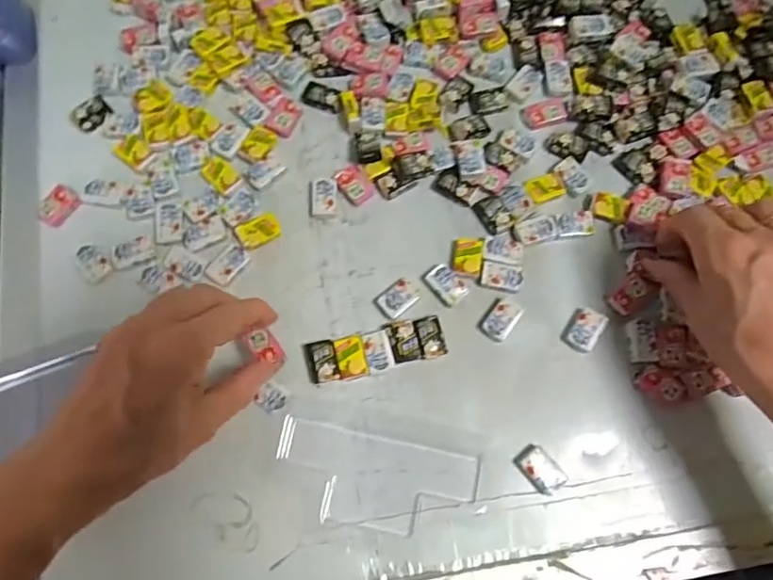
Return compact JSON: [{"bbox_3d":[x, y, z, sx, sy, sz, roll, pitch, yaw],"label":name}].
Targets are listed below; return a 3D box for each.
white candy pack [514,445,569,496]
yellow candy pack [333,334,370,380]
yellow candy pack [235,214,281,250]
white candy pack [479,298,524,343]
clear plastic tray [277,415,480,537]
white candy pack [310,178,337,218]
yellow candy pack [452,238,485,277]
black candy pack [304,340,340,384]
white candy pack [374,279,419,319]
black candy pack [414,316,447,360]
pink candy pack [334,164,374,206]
[{"bbox_3d":[0.091,0.105,0.323,0.019,0.007,0.028,-37,78,-10],"label":"white candy pack"},{"bbox_3d":[-0.022,0.041,0.338,0.018,0.004,0.026,-10,75,-3],"label":"yellow candy pack"},{"bbox_3d":[-0.084,-0.038,0.359,0.027,0.004,0.018,-23,76,-7],"label":"yellow candy pack"},{"bbox_3d":[0.073,0.018,0.346,0.019,0.004,0.028,35,77,9],"label":"white candy pack"},{"bbox_3d":[-0.007,0.113,0.321,0.116,0.008,0.050,12,74,3],"label":"clear plastic tray"},{"bbox_3d":[-0.042,-0.062,0.369,0.018,0.007,0.025,-1,74,-1],"label":"white candy pack"},{"bbox_3d":[0.053,-0.022,0.356,0.019,0.004,0.026,7,74,1],"label":"yellow candy pack"},{"bbox_3d":[-0.039,0.044,0.337,0.018,0.004,0.026,-14,75,-4],"label":"black candy pack"},{"bbox_3d":[0.007,0.006,0.350,0.024,0.007,0.019,-40,78,-11],"label":"white candy pack"},{"bbox_3d":[0.027,0.029,0.340,0.016,0.004,0.026,-13,75,-4],"label":"black candy pack"},{"bbox_3d":[-0.023,-0.072,0.373,0.018,0.007,0.028,-38,78,-10],"label":"pink candy pack"}]

